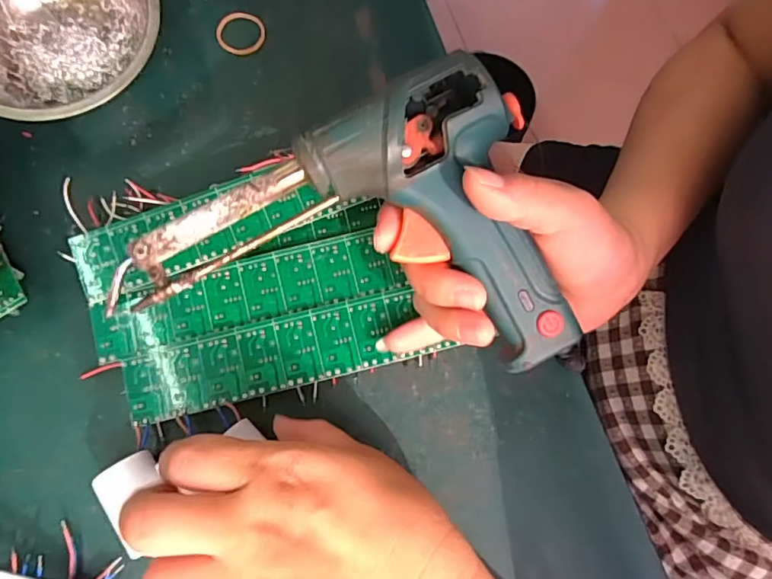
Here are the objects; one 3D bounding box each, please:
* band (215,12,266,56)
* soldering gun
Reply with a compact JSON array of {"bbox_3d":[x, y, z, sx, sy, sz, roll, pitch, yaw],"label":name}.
[{"bbox_3d":[-0.097,-0.171,0.352,0.033,0.004,0.030,0,75,-1],"label":"band"},{"bbox_3d":[-0.008,-0.044,0.247,0.204,0.045,0.125,8,101,-4],"label":"soldering gun"}]

